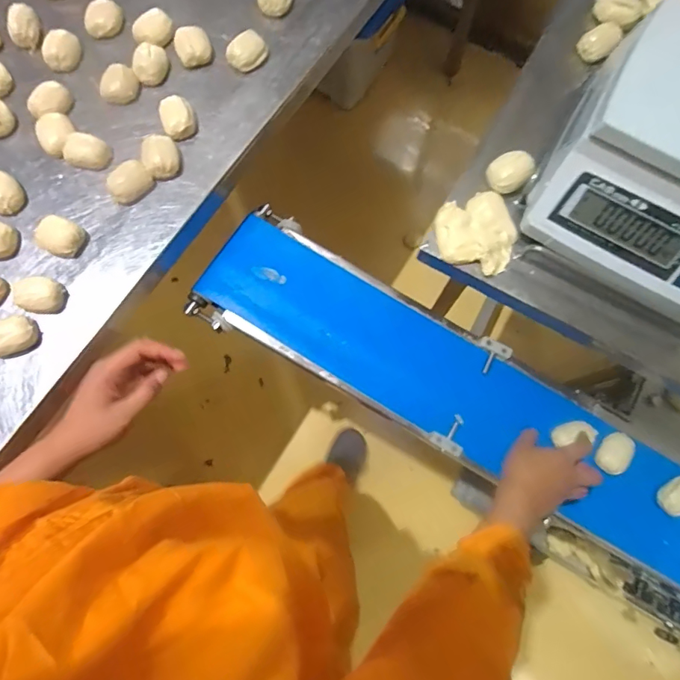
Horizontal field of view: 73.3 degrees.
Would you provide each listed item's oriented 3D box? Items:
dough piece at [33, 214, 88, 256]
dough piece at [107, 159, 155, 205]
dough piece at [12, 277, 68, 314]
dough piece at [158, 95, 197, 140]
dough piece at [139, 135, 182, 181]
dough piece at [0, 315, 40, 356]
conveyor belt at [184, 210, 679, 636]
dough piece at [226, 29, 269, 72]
[{"bbox_3d":[-0.365,-0.135,0.598,0.051,0.036,0.049,0,75,-2],"label":"dough piece"},{"bbox_3d":[-0.286,-0.214,0.623,0.056,0.027,0.041,-35,79,-10],"label":"dough piece"},{"bbox_3d":[-0.378,-0.058,0.579,0.057,0.033,0.044,3,75,-1],"label":"dough piece"},{"bbox_3d":[-0.230,-0.316,0.649,0.049,0.033,0.061,-25,77,-8],"label":"dough piece"},{"bbox_3d":[-0.246,-0.250,0.635,0.050,0.030,0.057,-30,78,-9],"label":"dough piece"},{"bbox_3d":[-0.403,-0.006,0.565,0.055,0.033,0.036,-26,78,-8],"label":"dough piece"},{"bbox_3d":[0.228,0.129,0.706,0.980,0.090,0.207,33,77,7],"label":"conveyor belt"},{"bbox_3d":[-0.138,-0.430,0.686,0.042,0.027,0.056,35,77,7],"label":"dough piece"}]

